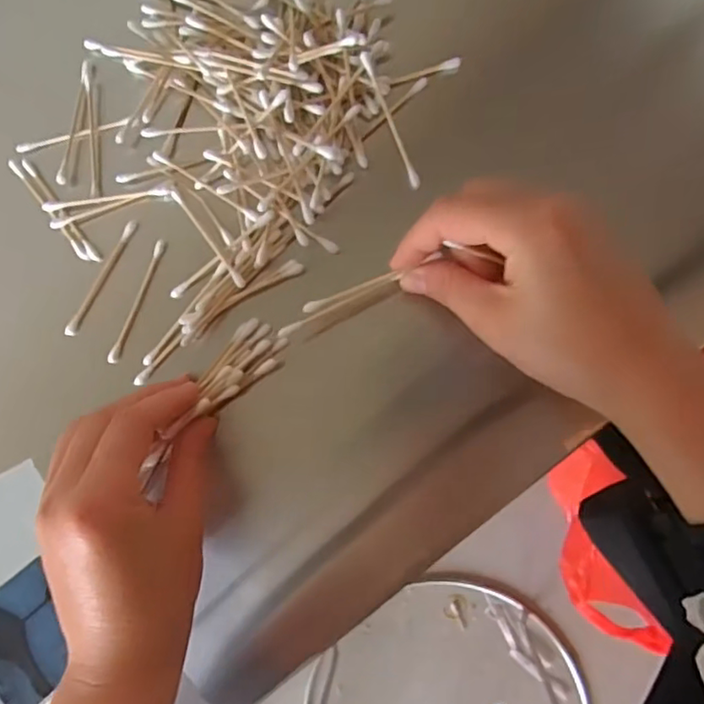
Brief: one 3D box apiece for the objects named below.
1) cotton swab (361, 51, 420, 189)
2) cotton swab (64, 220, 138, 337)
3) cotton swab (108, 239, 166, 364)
[{"bbox_3d":[0.021,-0.121,0.314,0.006,0.004,0.072,-24,110,4],"label":"cotton swab"},{"bbox_3d":[-0.139,-0.041,0.332,0.005,0.008,0.072,31,90,6],"label":"cotton swab"},{"bbox_3d":[-0.118,-0.028,0.328,0.005,0.005,0.072,22,89,6],"label":"cotton swab"}]

